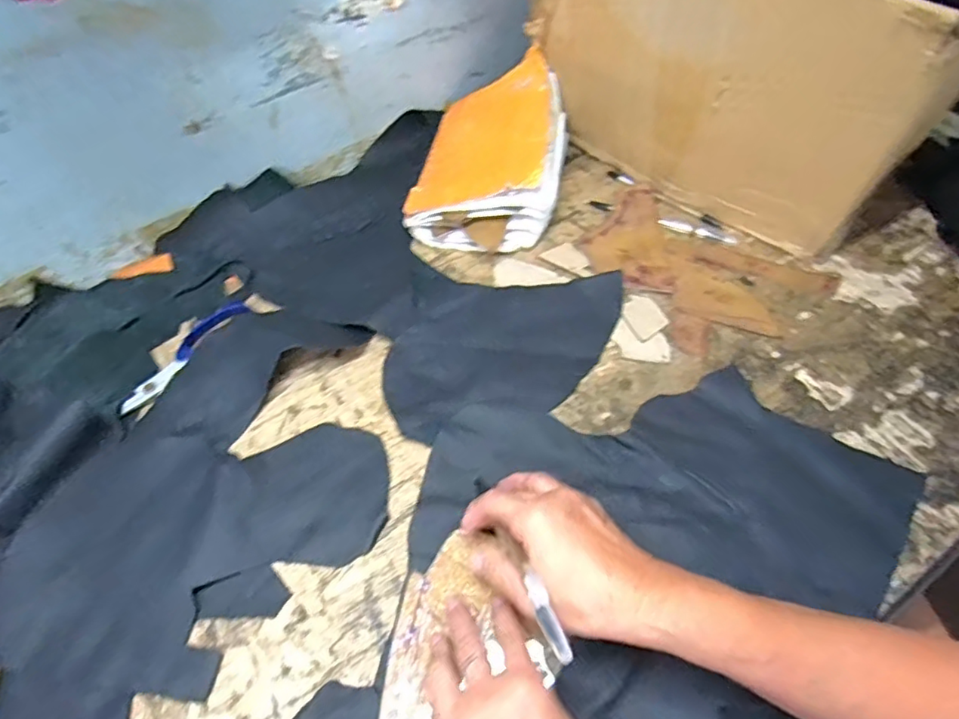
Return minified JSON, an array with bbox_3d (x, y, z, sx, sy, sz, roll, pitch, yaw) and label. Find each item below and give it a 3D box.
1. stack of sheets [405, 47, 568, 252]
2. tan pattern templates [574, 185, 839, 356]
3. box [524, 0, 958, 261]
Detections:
[{"bbox_3d":[0.013,-0.214,0.600,0.144,0.089,0.204,8,54,9],"label":"stack of sheets"},{"bbox_3d":[0.199,-0.081,0.546,0.206,0.009,0.152,36,66,23],"label":"tan pattern templates"},{"bbox_3d":[0.298,-0.345,0.579,0.383,0.255,0.379,38,64,26],"label":"box"}]

